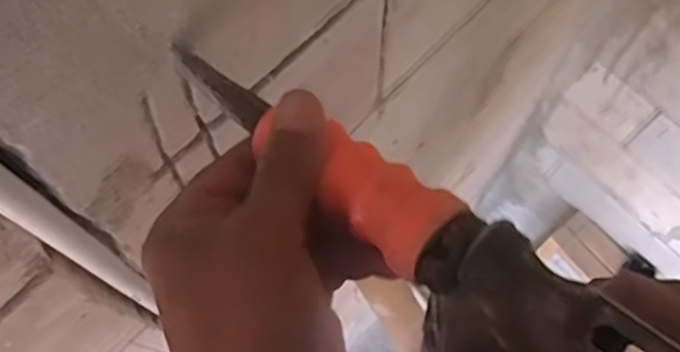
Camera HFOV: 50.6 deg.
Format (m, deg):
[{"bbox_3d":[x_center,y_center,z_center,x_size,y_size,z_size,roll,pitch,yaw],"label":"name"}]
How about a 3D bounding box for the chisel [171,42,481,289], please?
[{"bbox_3d":[-0.014,-0.014,0.276,0.028,0.023,0.160,-44,53,-13],"label":"chisel"}]

